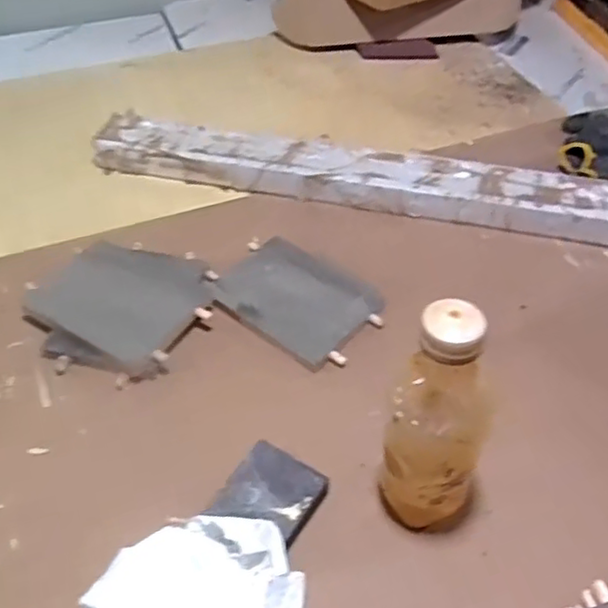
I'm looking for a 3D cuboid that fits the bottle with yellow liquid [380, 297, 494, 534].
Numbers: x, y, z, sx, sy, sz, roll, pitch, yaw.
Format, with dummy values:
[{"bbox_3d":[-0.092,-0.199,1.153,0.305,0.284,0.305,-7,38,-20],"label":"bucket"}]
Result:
[{"bbox_3d":[0.099,0.092,0.466,0.068,0.219,0.068,-32,55,-25],"label":"bottle with yellow liquid"}]

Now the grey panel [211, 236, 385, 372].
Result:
[{"bbox_3d":[-0.009,-0.007,0.675,0.165,0.013,0.112,30,55,25],"label":"grey panel"}]

